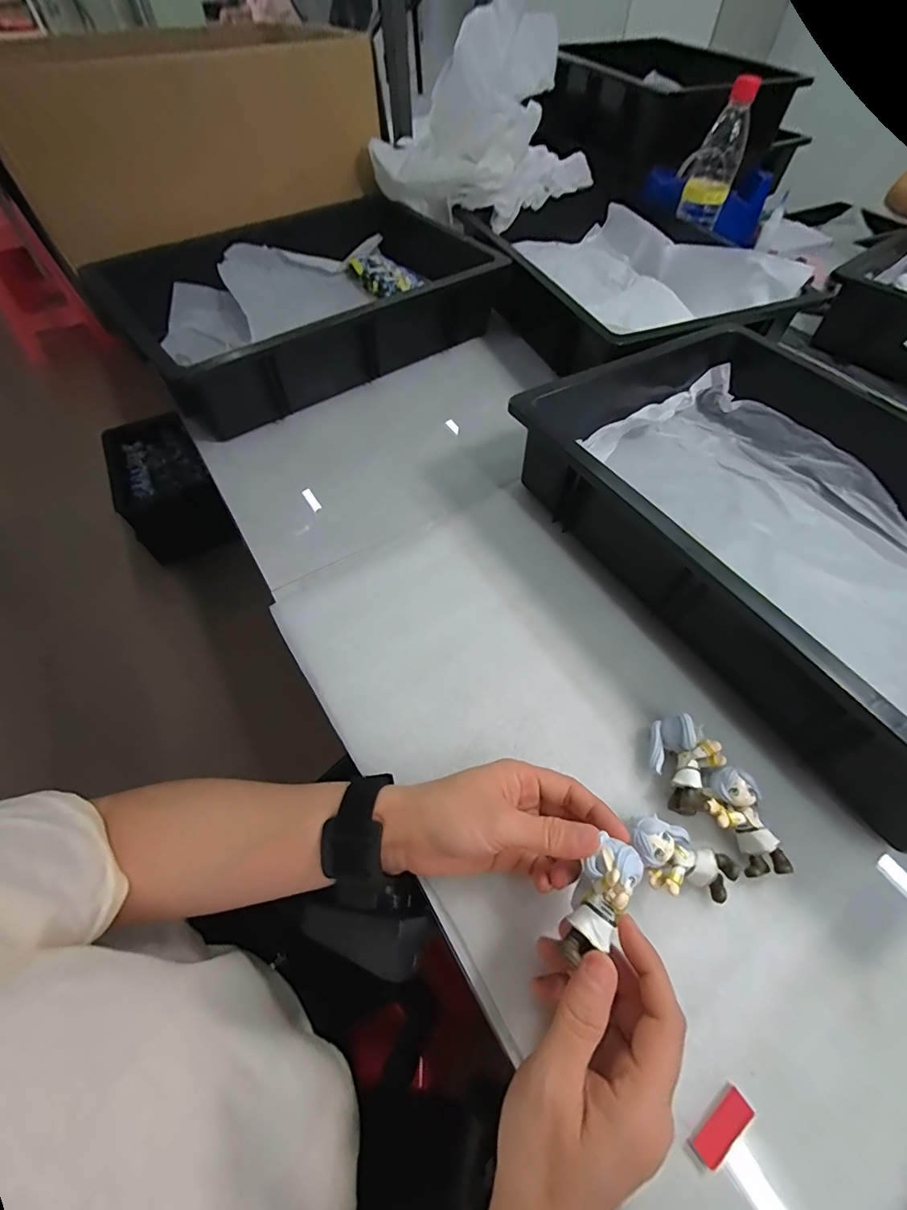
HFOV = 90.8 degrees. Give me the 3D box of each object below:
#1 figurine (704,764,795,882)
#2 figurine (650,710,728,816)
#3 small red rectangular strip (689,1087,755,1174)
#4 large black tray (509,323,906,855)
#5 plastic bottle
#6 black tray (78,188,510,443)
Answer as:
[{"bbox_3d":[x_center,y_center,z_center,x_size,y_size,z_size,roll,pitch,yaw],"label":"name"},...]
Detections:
[{"bbox_3d":[0.181,0.138,0.286,0.032,0.024,0.062,-9,57,-7],"label":"figurine"},{"bbox_3d":[0.153,0.109,0.307,0.043,0.036,0.053,31,63,17],"label":"figurine"},{"bbox_3d":[0.134,0.260,0.223,0.033,0.005,0.013,-31,62,-19],"label":"small red rectangular strip"},{"bbox_3d":[0.312,-0.080,0.396,0.348,0.105,0.458,-26,61,-17],"label":"large black tray"},{"bbox_3d":[0.397,-0.686,0.682,0.076,0.149,0.068,16,58,10],"label":"plastic bottle"},{"bbox_3d":[-0.188,-0.404,0.598,0.421,0.092,0.312,-33,63,-20],"label":"black tray"}]

